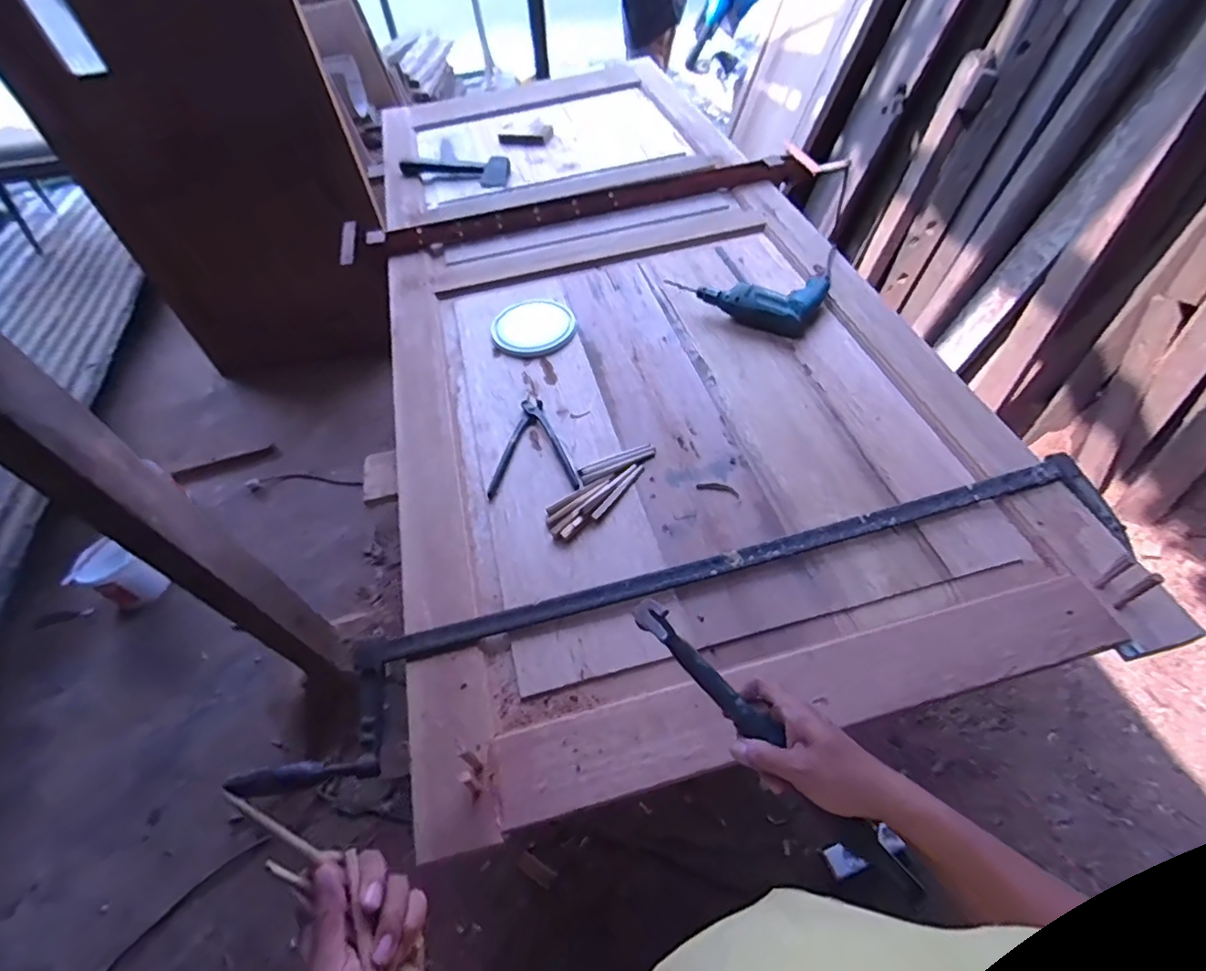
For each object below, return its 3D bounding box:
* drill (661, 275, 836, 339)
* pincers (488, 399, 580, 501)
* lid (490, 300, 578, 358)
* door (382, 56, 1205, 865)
[{"bbox_3d":[0.295,-0.396,1.134,0.286,0.064,0.165,21,57,19],"label":"drill"},{"bbox_3d":[-0.116,-0.071,0.959,0.145,0.015,0.206,-3,53,2],"label":"pincers"},{"bbox_3d":[-0.145,-0.331,1.150,0.168,0.011,0.180,-2,53,3],"label":"lid"},{"bbox_3d":[0.004,-0.533,1.299,0.983,0.036,2.176,-13,53,-6],"label":"door"}]

